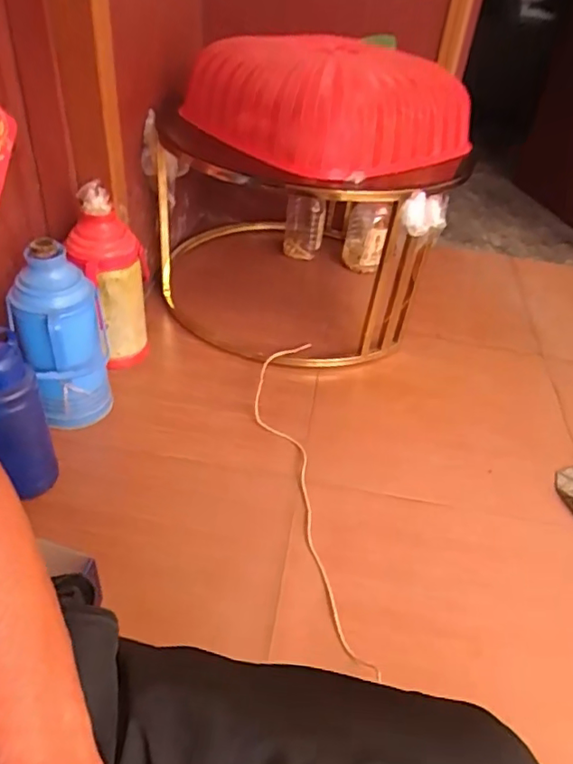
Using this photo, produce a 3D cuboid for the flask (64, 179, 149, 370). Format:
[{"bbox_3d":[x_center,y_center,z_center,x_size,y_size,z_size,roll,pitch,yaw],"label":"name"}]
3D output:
[{"bbox_3d":[-0.378,-0.186,1.206,0.115,0.415,0.156,21,41,17],"label":"flask"}]

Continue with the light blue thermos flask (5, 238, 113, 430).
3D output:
[{"bbox_3d":[-0.418,-0.059,1.066,0.154,0.379,0.118,-10,42,-19],"label":"light blue thermos flask"}]

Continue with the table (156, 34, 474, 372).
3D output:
[{"bbox_3d":[0.085,-0.492,1.505,0.683,0.659,0.804,16,40,12],"label":"table"}]

